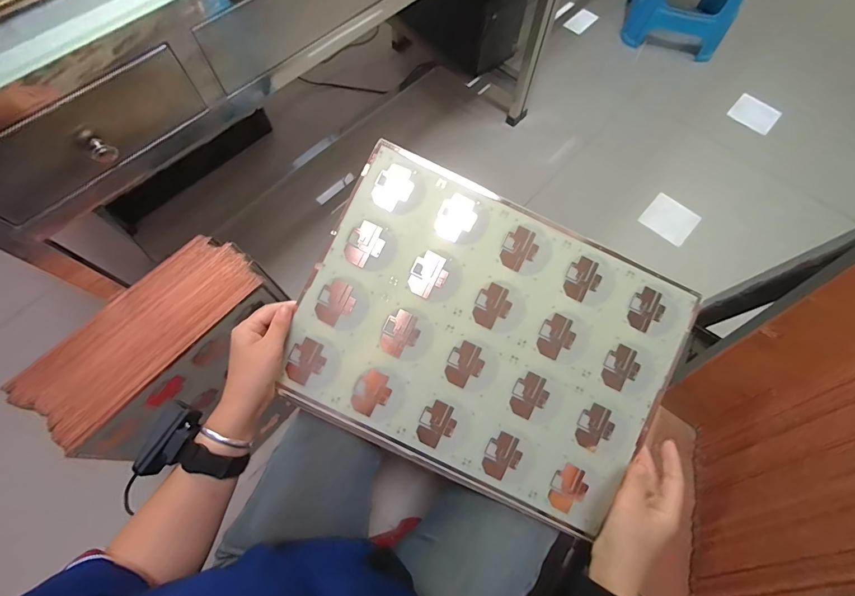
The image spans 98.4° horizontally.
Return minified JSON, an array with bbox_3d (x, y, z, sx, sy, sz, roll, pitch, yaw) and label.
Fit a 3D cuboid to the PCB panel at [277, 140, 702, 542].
[{"bbox_3d":[0.071,0.048,0.453,0.435,0.009,0.331,25,87,1],"label":"PCB panel"}]

